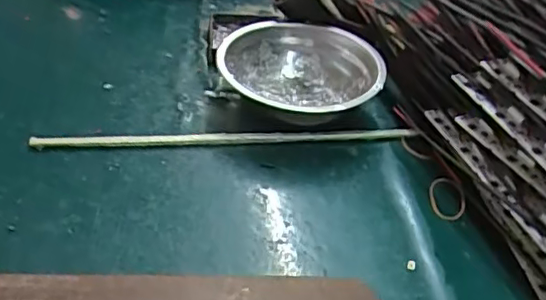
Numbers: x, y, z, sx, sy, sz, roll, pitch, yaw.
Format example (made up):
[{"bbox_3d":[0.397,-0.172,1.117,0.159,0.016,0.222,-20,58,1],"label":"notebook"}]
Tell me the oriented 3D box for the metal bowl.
[{"bbox_3d":[0.025,-0.062,0.474,0.124,0.045,0.124,4,40,-3],"label":"metal bowl"}]

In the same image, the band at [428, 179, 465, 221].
[{"bbox_3d":[0.120,0.033,0.399,0.024,0.005,0.038,12,40,6],"label":"band"}]

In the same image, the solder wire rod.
[{"bbox_3d":[-0.031,-0.009,0.429,0.277,0.008,0.010,-1,40,-10],"label":"solder wire rod"}]

